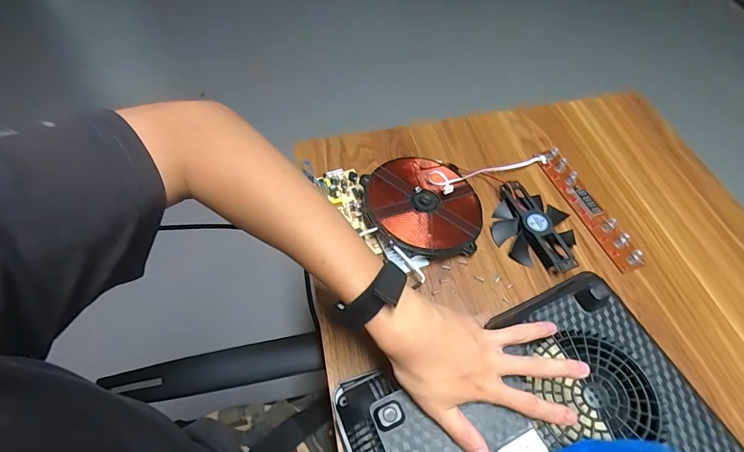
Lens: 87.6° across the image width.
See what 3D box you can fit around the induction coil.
[{"bbox_3d":[0.069,-0.030,0.508,0.151,0.018,0.150,5,57,-7],"label":"induction coil"}]

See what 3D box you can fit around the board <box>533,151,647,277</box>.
[{"bbox_3d":[0.292,-0.029,0.529,0.033,0.017,0.198,-18,60,-11],"label":"board"}]

